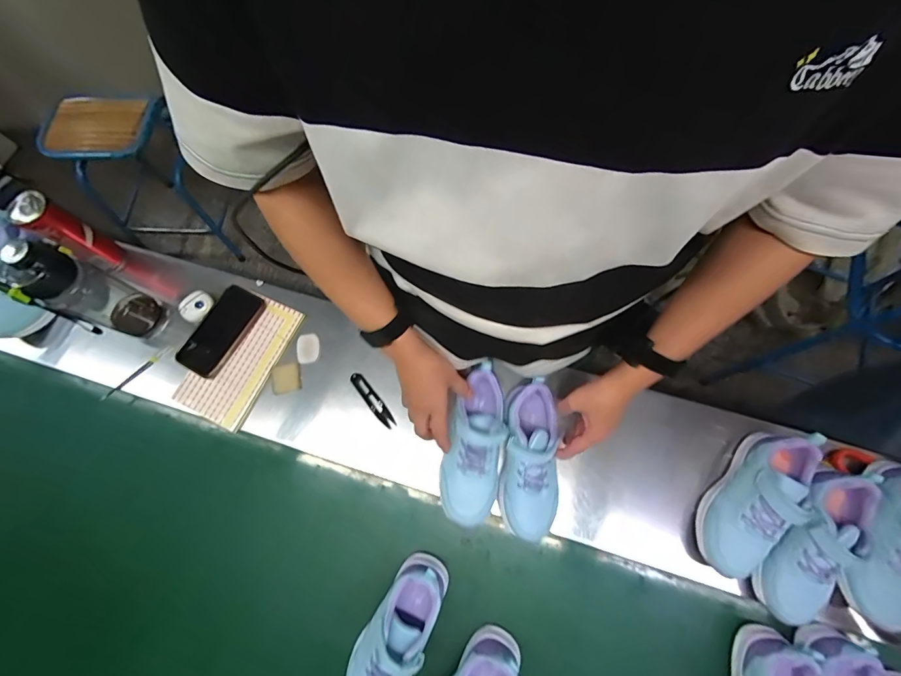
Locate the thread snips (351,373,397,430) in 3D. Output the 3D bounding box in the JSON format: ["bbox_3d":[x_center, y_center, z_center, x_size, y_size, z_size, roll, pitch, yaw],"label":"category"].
[{"bbox_3d":[-0.121,0.097,0.612,0.020,0.016,0.100,-38,75,-9],"label":"thread snips"}]

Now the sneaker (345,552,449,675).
[{"bbox_3d":[-0.072,0.387,0.502,0.076,0.087,0.196,28,76,10],"label":"sneaker"}]

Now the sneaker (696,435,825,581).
[{"bbox_3d":[0.403,0.216,0.517,0.079,0.071,0.201,33,77,11],"label":"sneaker"}]

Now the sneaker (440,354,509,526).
[{"bbox_3d":[0.032,0.142,0.539,0.075,0.069,0.204,9,72,5],"label":"sneaker"}]

